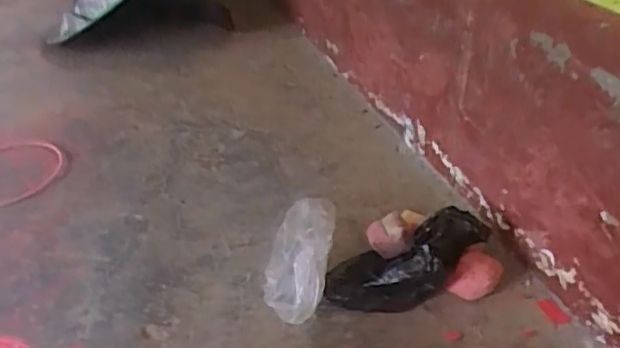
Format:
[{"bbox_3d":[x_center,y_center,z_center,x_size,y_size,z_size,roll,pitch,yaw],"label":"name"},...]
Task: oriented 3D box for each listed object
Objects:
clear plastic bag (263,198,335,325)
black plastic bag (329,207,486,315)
[{"bbox_3d":[-0.020,0.140,1.006,0.113,0.068,0.232,2,49,8],"label":"clear plastic bag"},{"bbox_3d":[0.175,0.148,1.017,0.317,0.085,0.138,-16,38,-15],"label":"black plastic bag"}]

